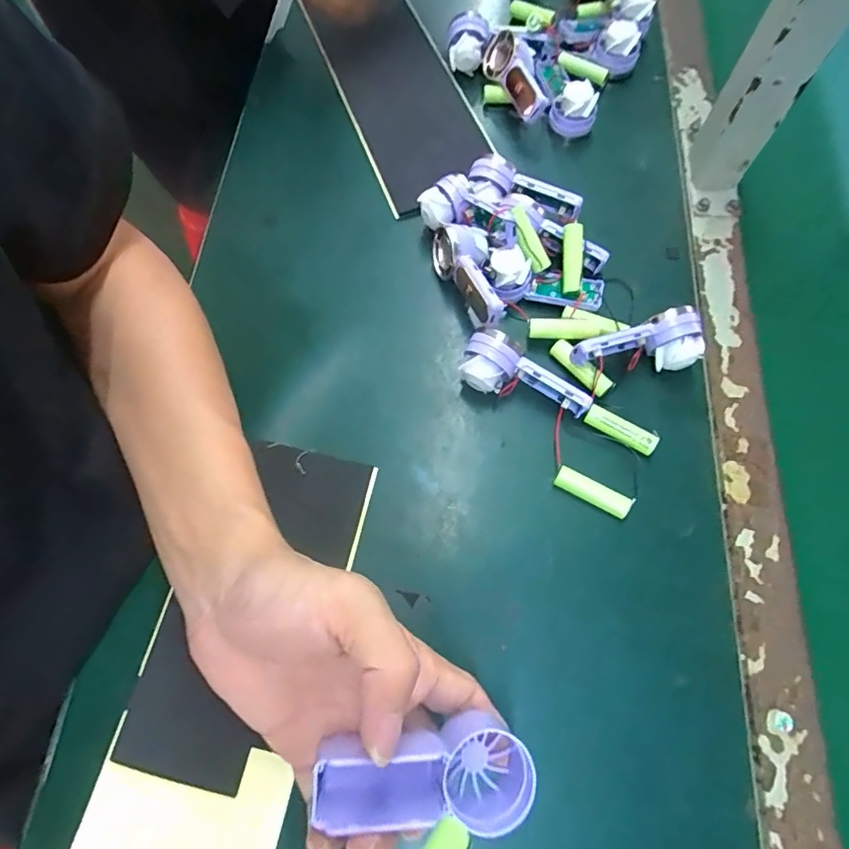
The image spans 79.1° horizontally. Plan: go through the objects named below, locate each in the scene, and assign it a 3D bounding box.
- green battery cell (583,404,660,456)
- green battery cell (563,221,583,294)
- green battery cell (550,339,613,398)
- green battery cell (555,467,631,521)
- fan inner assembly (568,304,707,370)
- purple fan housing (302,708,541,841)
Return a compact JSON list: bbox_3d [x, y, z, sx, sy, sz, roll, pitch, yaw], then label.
[{"bbox_3d":[0.136,0.004,0.358,0.049,0.012,0.014,34,73,13],"label":"green battery cell"},{"bbox_3d":[0.111,-0.123,0.383,0.013,0.016,0.050,4,88,3],"label":"green battery cell"},{"bbox_3d":[0.114,-0.042,0.373,0.014,0.013,0.050,-40,73,-13],"label":"green battery cell"},{"bbox_3d":[0.112,0.046,0.346,0.050,0.014,0.012,28,72,11],"label":"green battery cell"},{"bbox_3d":[0.148,-0.057,0.363,0.090,0.041,0.031,-1,69,1],"label":"fan inner assembly"},{"bbox_3d":[0.001,0.157,0.227,0.094,0.037,0.036,1,68,-11],"label":"purple fan housing"}]

